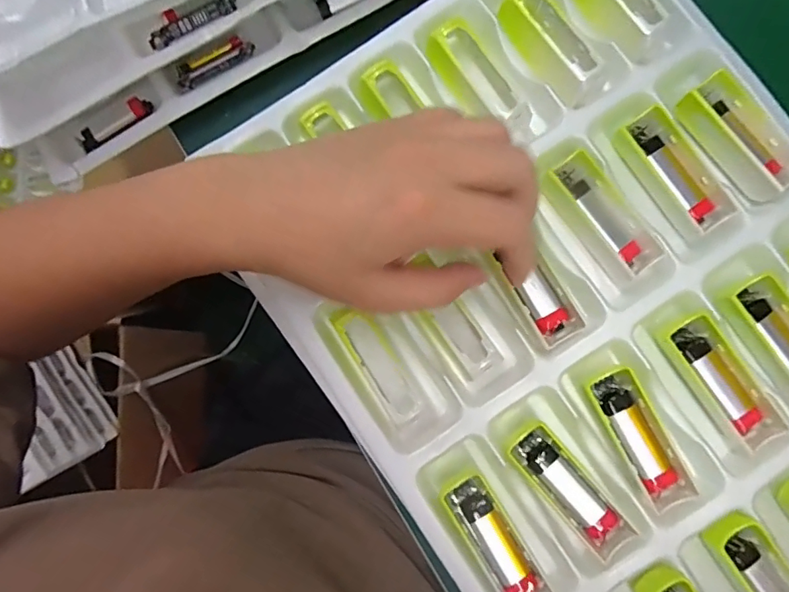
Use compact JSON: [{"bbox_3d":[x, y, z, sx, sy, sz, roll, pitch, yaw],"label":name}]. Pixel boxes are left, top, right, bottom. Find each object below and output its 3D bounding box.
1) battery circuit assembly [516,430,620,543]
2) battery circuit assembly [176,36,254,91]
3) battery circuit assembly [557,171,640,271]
[{"bbox_3d":[0.098,0.108,0.280,0.018,0.013,0.069,-41,84,-3],"label":"battery circuit assembly"},{"bbox_3d":[-0.149,-0.195,0.407,0.068,0.015,0.015,-29,83,-1],"label":"battery circuit assembly"},{"bbox_3d":[0.122,-0.048,0.289,0.015,0.006,0.067,-37,83,-2],"label":"battery circuit assembly"}]

